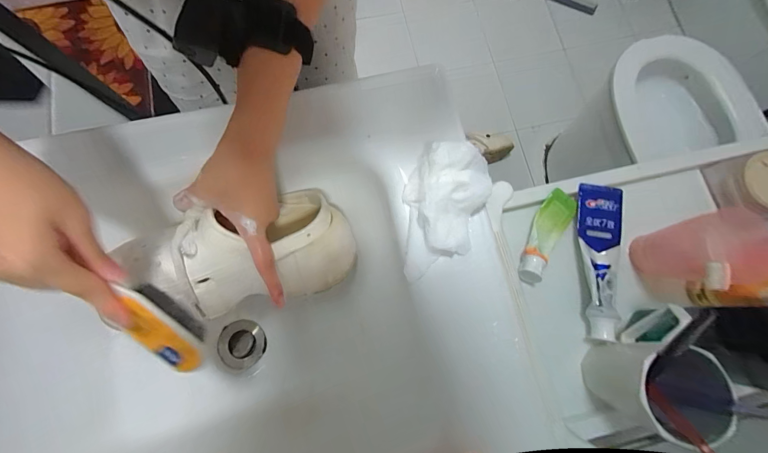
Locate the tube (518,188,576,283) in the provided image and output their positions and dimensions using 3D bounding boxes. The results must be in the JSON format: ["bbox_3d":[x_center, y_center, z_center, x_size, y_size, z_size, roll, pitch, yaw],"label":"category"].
[{"bbox_3d":[0.203,0.011,0.409,0.042,0.024,0.128,32,79,5],"label":"tube"}]

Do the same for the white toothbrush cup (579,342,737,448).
[{"bbox_3d":[0.274,0.164,0.341,0.080,0.111,0.082,0,78,-1],"label":"white toothbrush cup"}]

